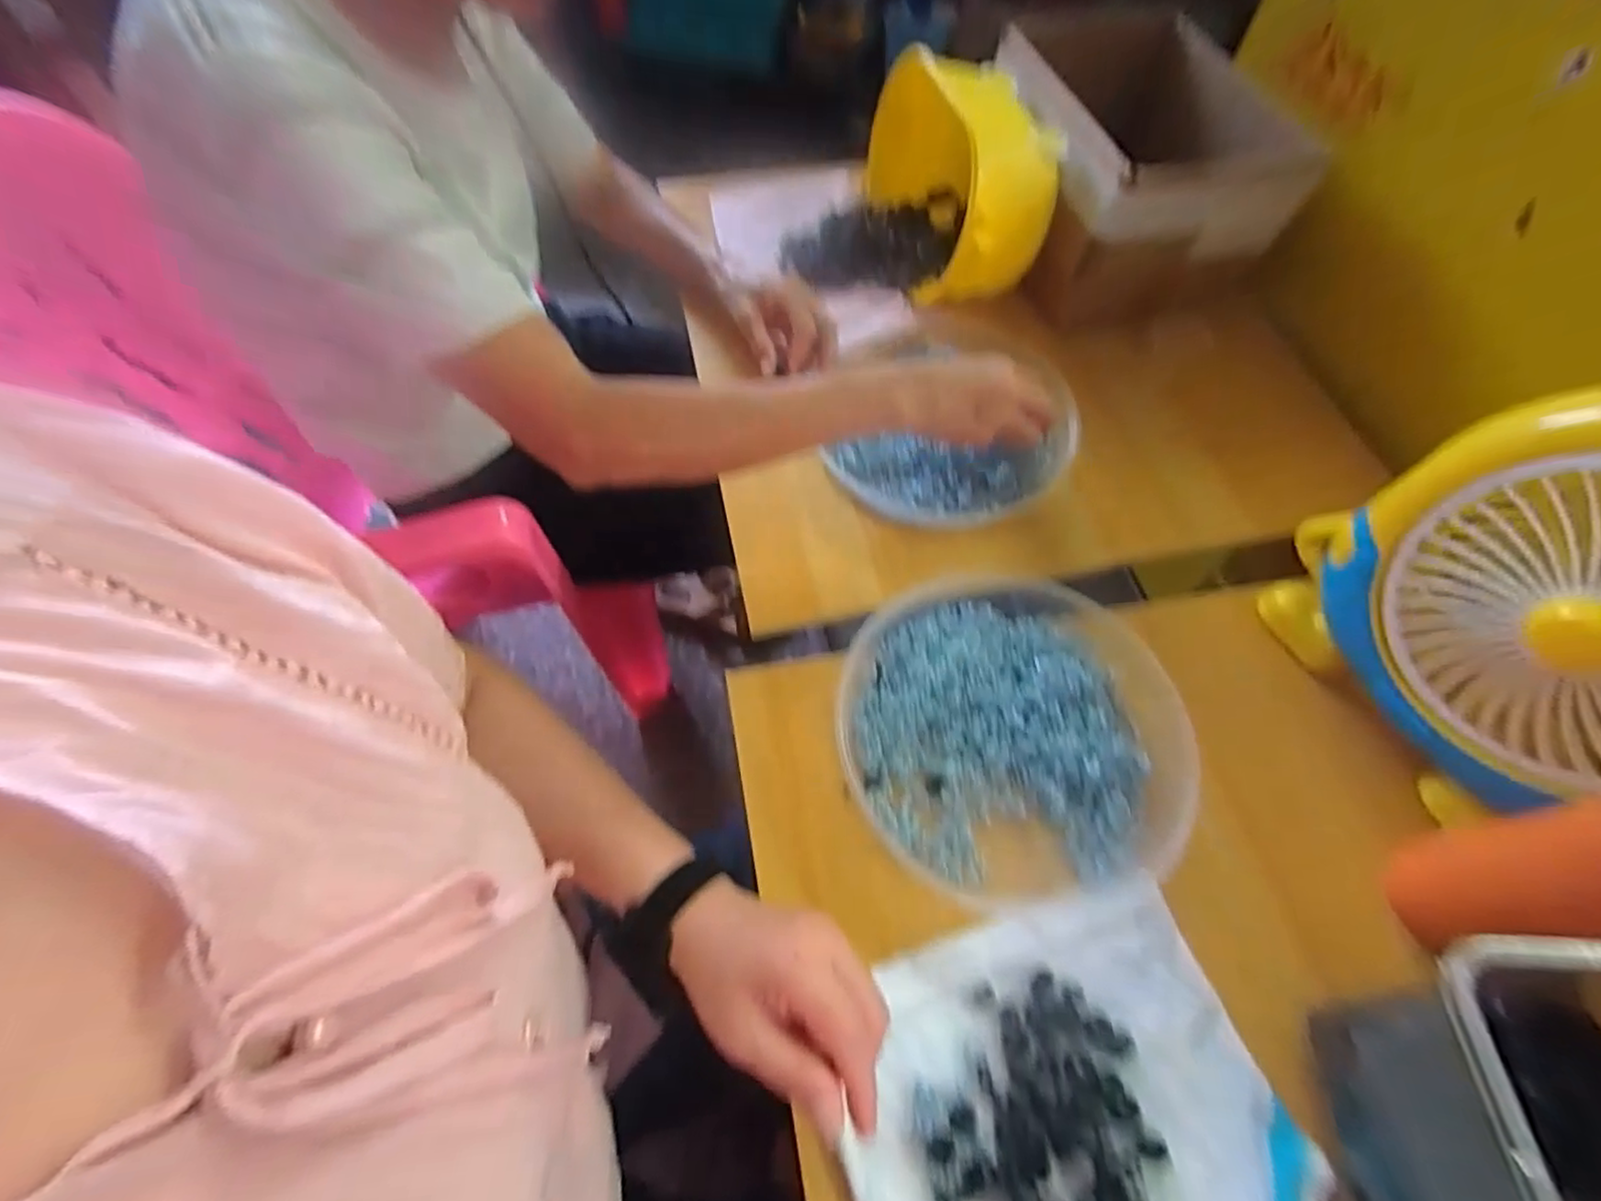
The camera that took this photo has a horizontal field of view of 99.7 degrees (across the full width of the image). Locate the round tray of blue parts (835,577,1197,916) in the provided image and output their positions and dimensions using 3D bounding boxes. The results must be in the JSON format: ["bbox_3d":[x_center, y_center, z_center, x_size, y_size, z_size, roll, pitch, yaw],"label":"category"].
[{"bbox_3d":[0.144,0.088,0.467,0.227,0.040,0.222,0,56,-1],"label":"round tray of blue parts"}]

